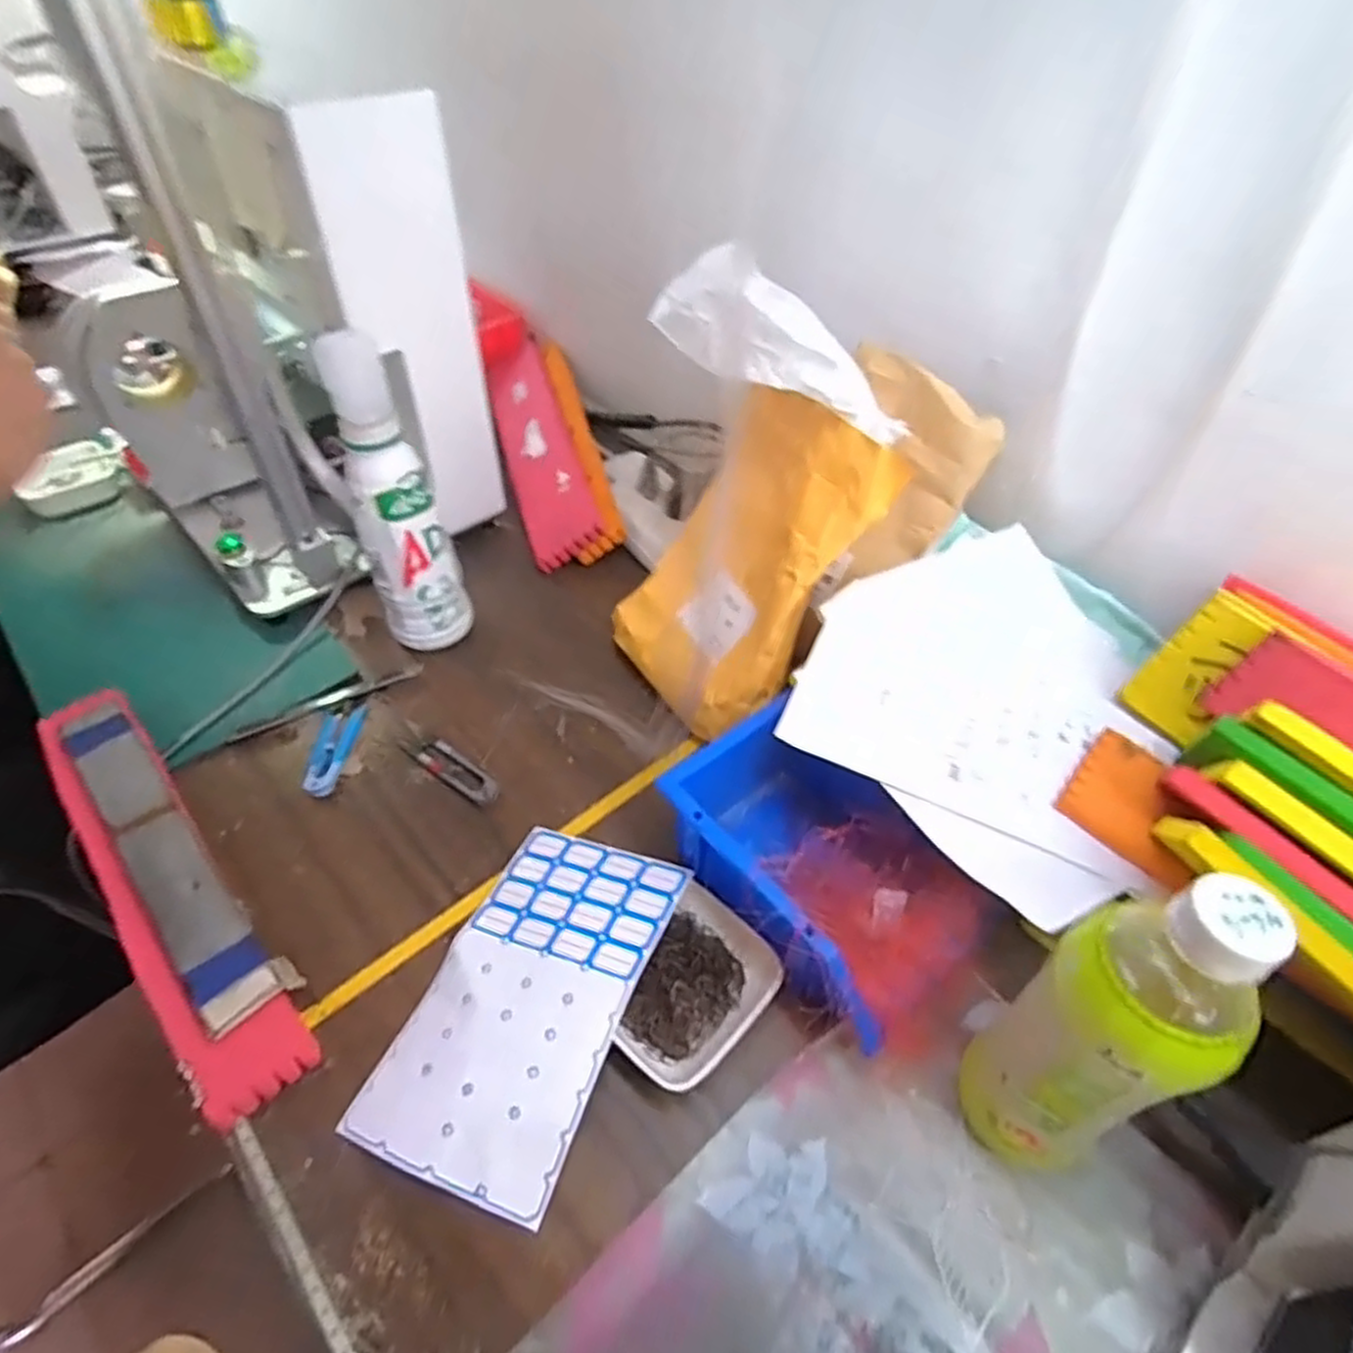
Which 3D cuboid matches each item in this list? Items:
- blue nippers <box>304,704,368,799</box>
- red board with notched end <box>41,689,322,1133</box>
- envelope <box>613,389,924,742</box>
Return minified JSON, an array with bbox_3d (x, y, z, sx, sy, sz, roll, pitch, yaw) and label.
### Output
[{"bbox_3d":[-0.252,0.052,0.561,0.028,0.007,0.082,1,48,0],"label":"blue nippers"},{"bbox_3d":[-0.326,0.117,0.478,0.060,0.020,0.336,-34,56,-28],"label":"red board with notched end"},{"bbox_3d":[0.045,-0.078,0.535,0.043,0.238,0.156,10,35,-35],"label":"envelope"}]

